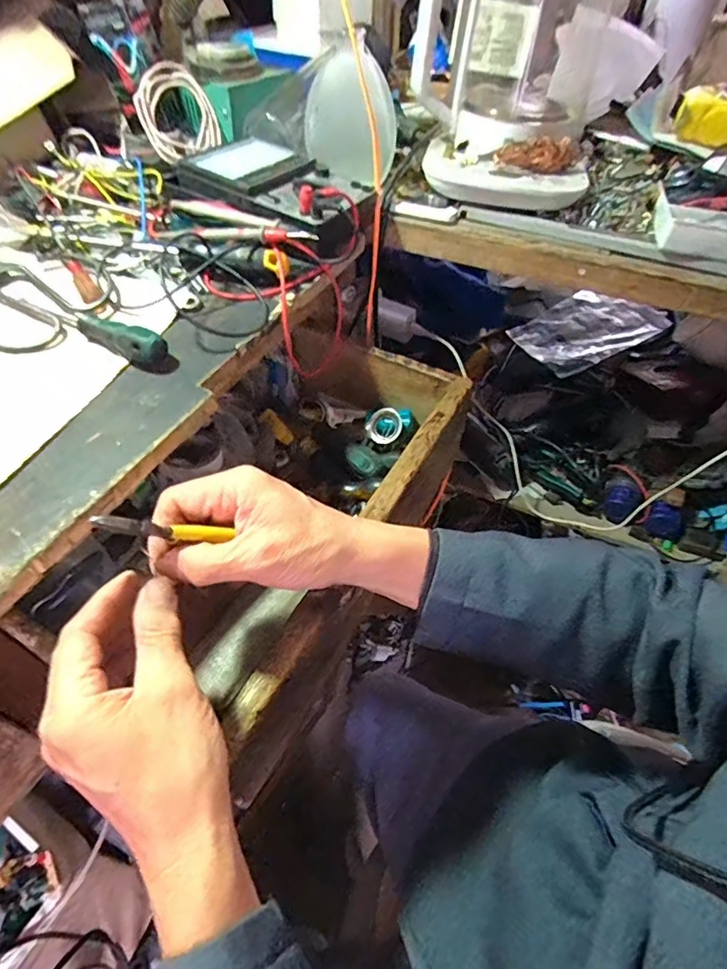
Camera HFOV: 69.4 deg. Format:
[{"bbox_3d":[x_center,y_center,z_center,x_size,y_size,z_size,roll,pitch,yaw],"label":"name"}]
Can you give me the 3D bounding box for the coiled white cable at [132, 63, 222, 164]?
[{"bbox_3d":[-0.209,-0.405,0.577,0.087,0.083,0.025,-45,31,-22],"label":"coiled white cable"}]

